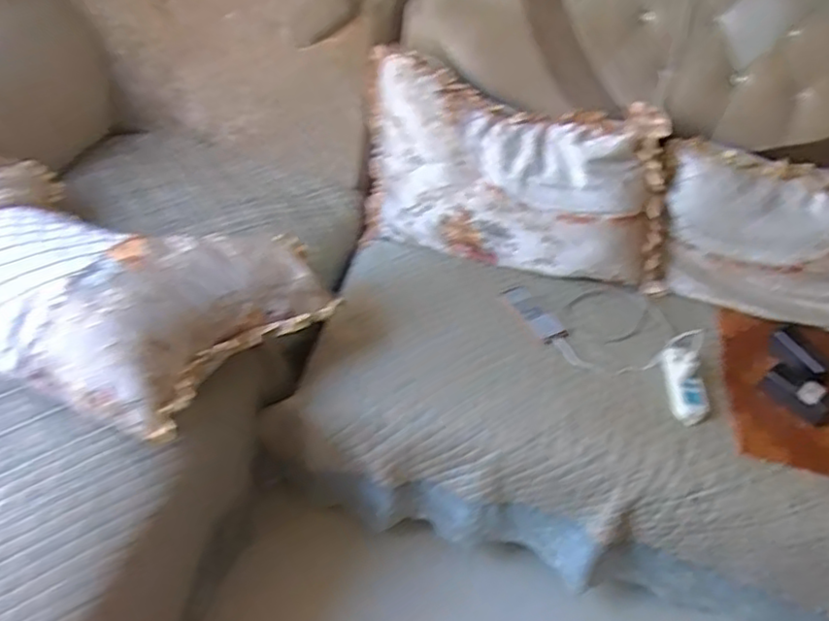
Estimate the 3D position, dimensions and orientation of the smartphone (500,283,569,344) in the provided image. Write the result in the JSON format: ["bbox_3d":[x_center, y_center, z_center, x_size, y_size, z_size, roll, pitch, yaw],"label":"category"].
[{"bbox_3d":[0.263,0.004,1.444,0.082,0.010,0.179,-15,48,-22],"label":"smartphone"}]

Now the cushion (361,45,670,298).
[{"bbox_3d":[0.222,-0.326,1.535,0.745,0.438,0.155,15,16,19],"label":"cushion"}]

